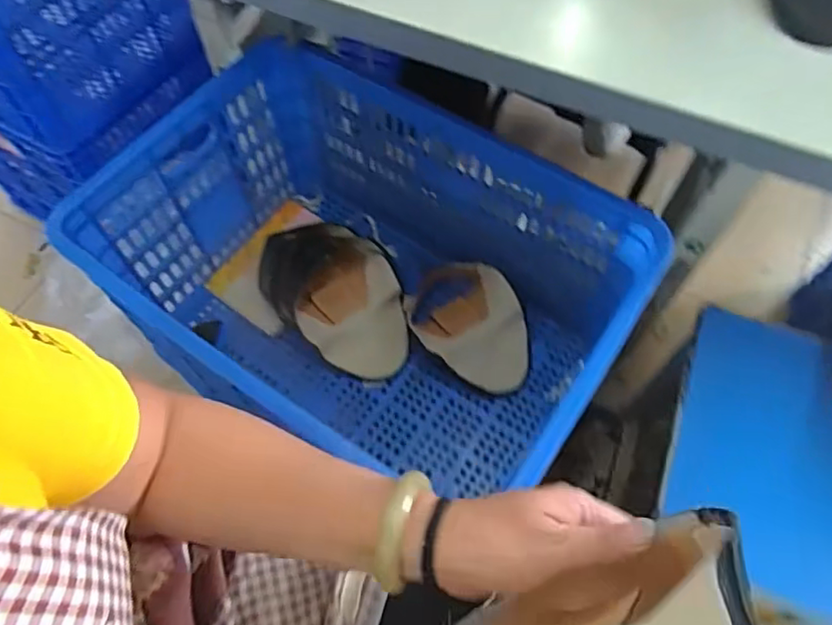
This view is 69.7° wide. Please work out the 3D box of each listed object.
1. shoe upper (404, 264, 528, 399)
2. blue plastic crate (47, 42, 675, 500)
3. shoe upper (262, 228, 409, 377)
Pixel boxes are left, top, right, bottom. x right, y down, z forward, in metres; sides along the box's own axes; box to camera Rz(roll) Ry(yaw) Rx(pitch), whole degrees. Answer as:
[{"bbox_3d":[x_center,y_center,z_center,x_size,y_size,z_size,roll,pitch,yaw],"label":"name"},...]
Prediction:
[{"bbox_3d":[0.084,0.022,0.888,0.150,0.067,0.213,-32,66,-16],"label":"shoe upper"},{"bbox_3d":[-0.046,-0.059,0.811,0.593,0.301,0.350,25,64,13],"label":"blue plastic crate"},{"bbox_3d":[-0.114,-0.025,0.902,0.261,0.086,0.172,41,69,20],"label":"shoe upper"}]

